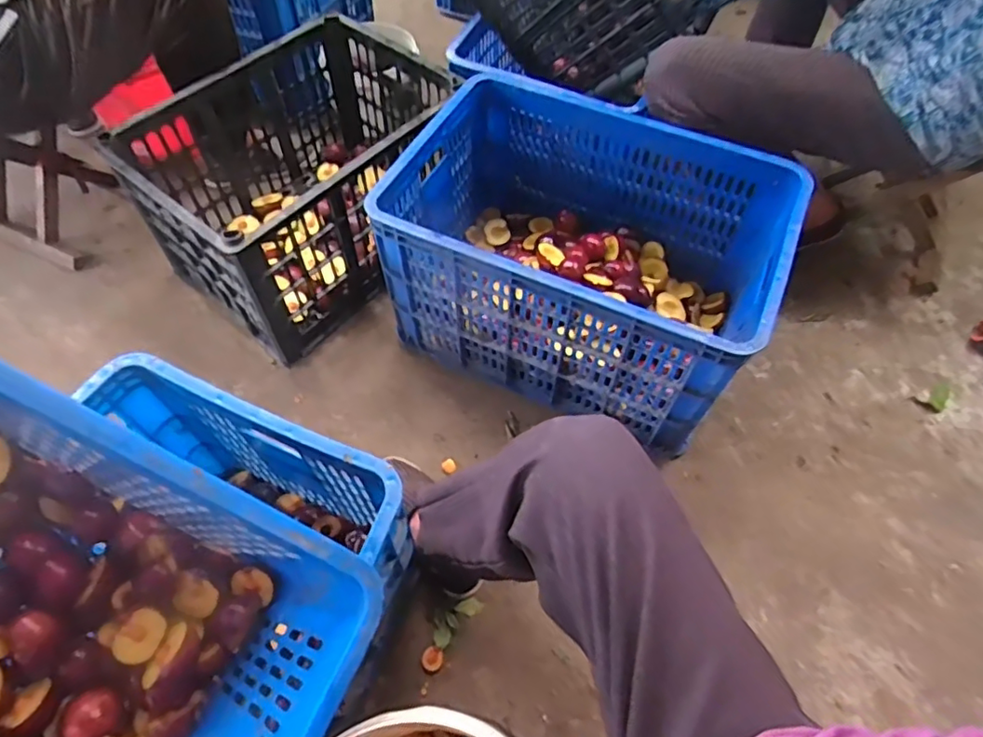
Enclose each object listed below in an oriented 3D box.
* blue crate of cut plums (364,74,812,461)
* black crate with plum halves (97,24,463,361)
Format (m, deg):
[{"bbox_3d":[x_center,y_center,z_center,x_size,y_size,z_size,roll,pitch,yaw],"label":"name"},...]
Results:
[{"bbox_3d":[0.141,-0.173,0.933,0.525,0.306,0.371,25,61,12],"label":"blue crate of cut plums"},{"bbox_3d":[-0.311,-0.319,1.025,0.370,0.285,0.485,38,65,19],"label":"black crate with plum halves"}]

